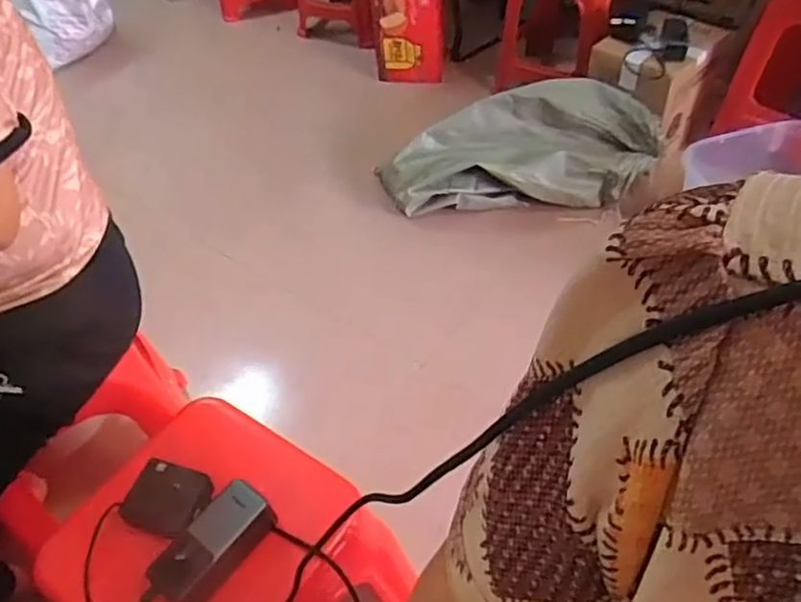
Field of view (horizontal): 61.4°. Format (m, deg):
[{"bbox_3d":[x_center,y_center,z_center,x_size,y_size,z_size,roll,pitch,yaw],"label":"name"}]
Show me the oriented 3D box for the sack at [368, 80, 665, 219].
[{"bbox_3d":[0.293,-0.383,1.738,0.689,0.244,0.212,-3,48,3],"label":"sack"}]

